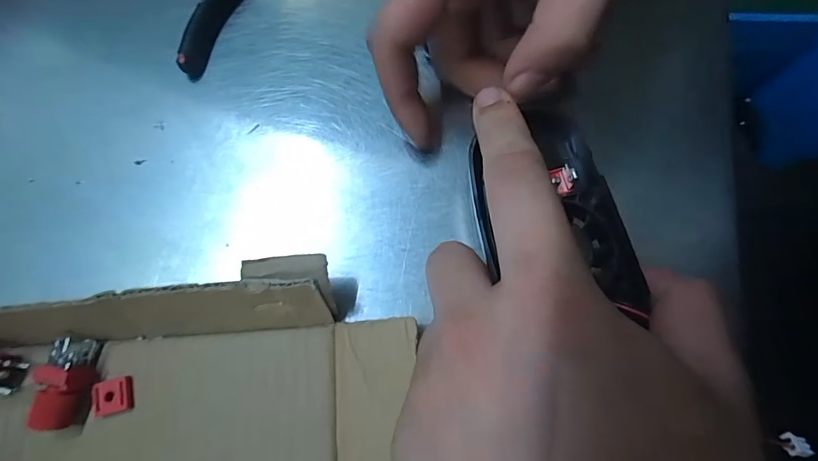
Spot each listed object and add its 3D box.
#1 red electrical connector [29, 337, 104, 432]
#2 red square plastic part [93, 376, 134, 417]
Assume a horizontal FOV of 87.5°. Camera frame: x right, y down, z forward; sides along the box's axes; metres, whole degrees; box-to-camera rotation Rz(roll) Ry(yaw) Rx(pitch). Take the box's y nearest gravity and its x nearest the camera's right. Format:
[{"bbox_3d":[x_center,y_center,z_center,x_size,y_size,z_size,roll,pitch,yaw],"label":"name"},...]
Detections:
[{"bbox_3d":[-0.134,0.059,0.166,0.015,0.013,0.033,7,74,4],"label":"red electrical connector"},{"bbox_3d":[-0.118,0.066,0.170,0.014,0.004,0.013,-14,73,-2],"label":"red square plastic part"}]

